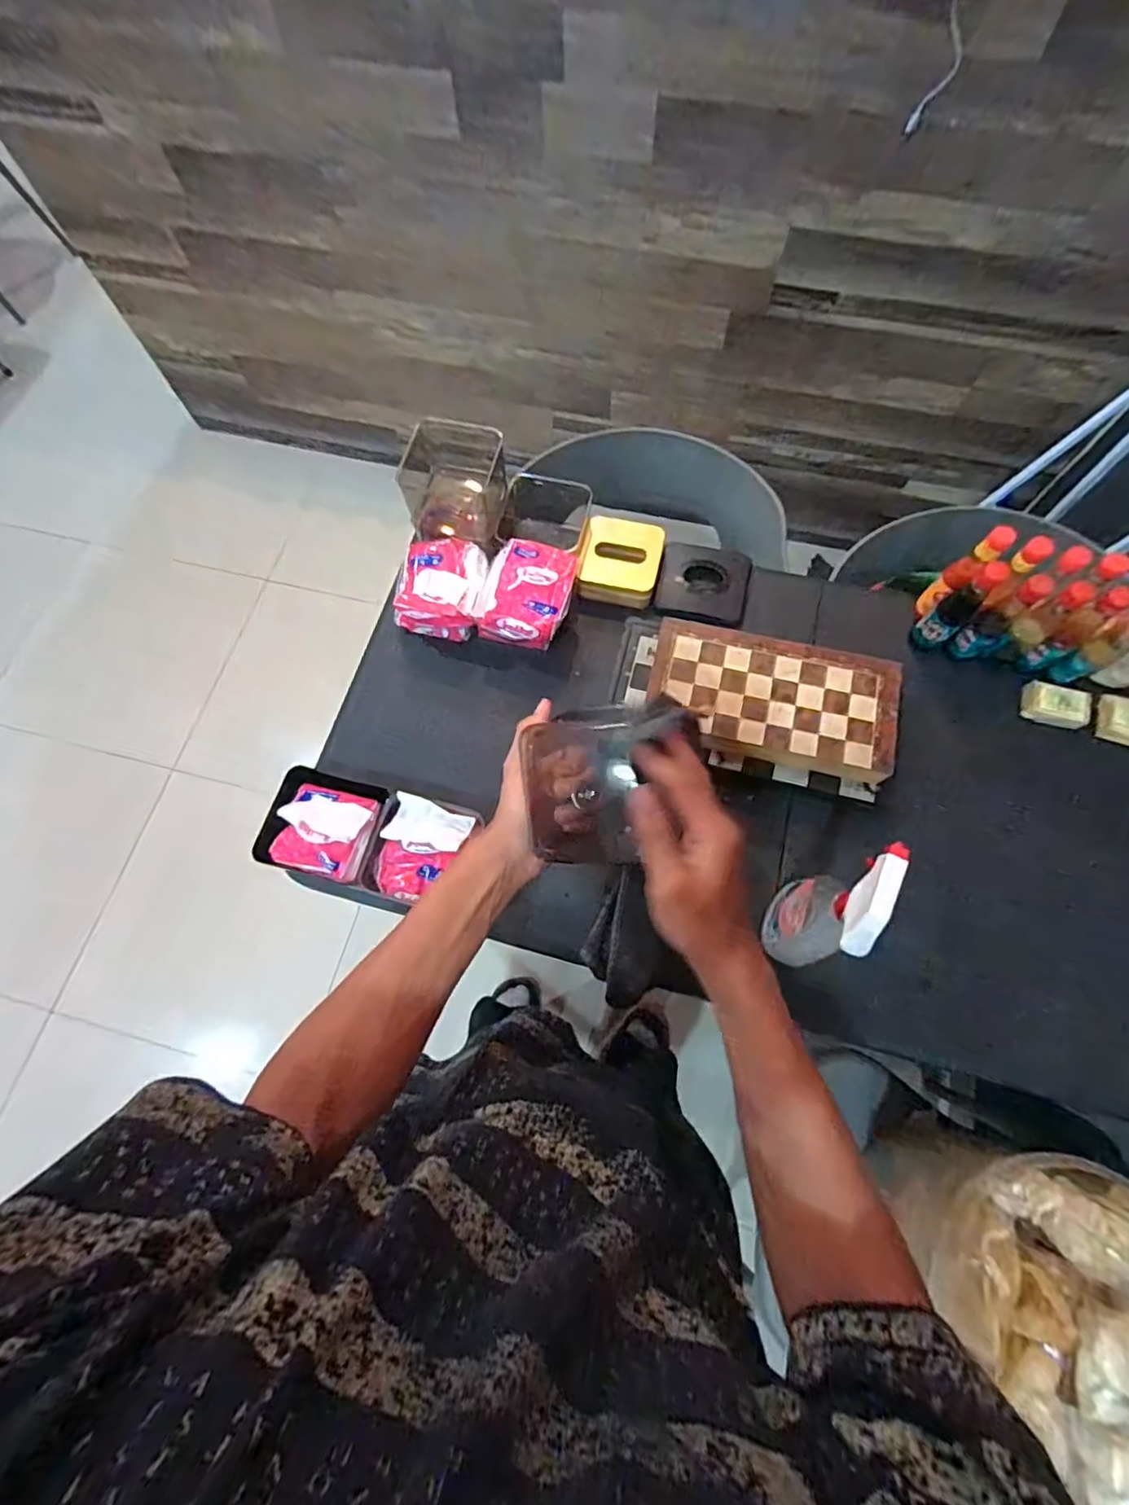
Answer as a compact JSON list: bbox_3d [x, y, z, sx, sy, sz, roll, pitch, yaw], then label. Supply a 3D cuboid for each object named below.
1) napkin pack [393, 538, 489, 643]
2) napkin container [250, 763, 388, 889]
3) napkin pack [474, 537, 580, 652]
[{"bbox_3d":[-0.162,-0.217,0.808,0.117,0.063,0.118,16,71,6],"label":"napkin pack"},{"bbox_3d":[-0.270,0.084,0.708,0.124,0.117,0.126,12,71,5],"label":"napkin container"},{"bbox_3d":[-0.048,-0.199,0.789,0.113,0.091,0.112,18,72,7],"label":"napkin pack"}]

